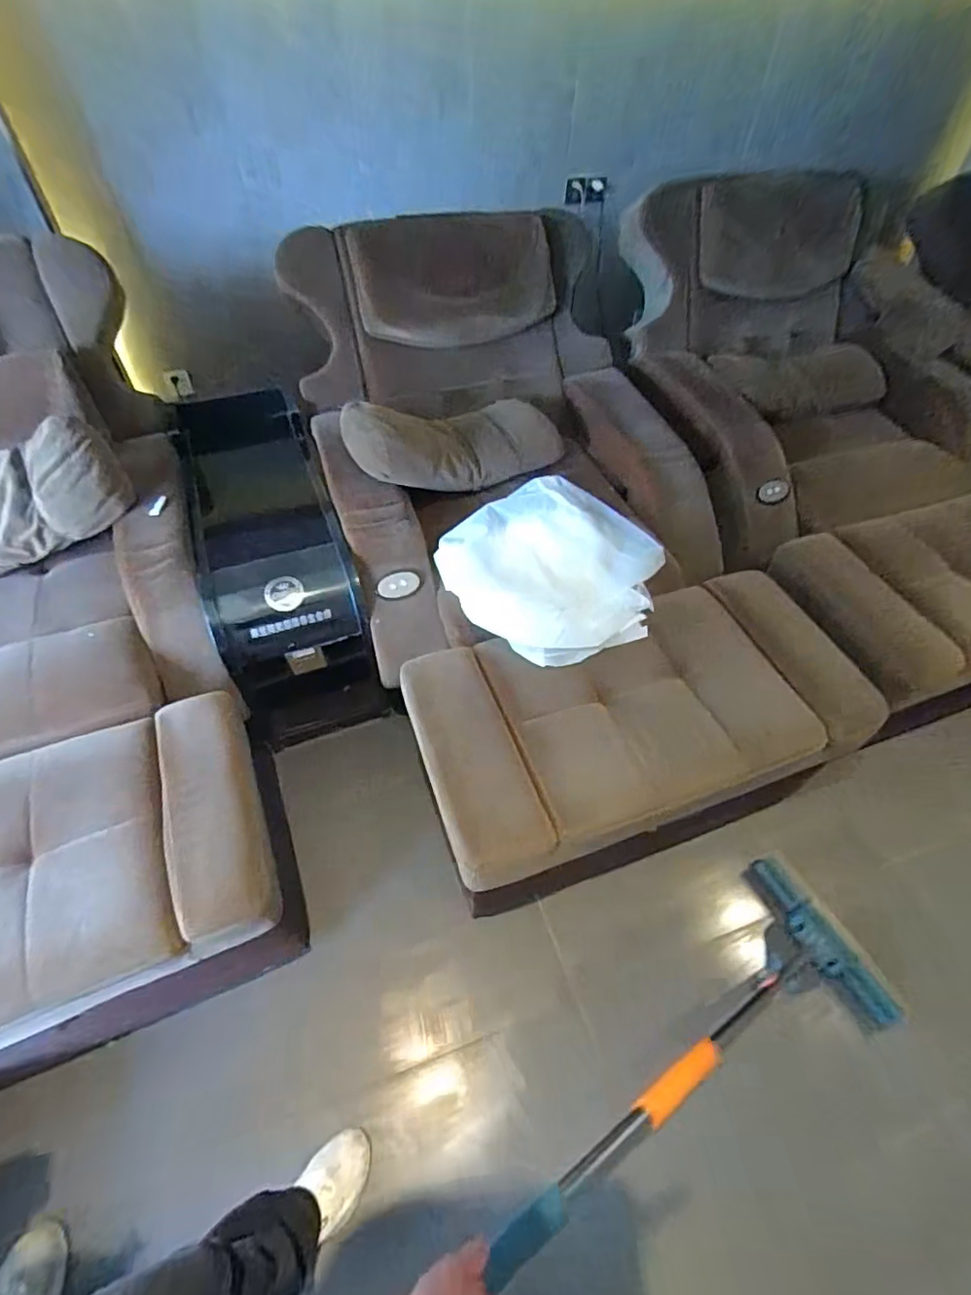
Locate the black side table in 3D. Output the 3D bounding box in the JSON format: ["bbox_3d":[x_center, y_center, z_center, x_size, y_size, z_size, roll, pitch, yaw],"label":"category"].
[{"bbox_3d":[-0.569,-0.233,1.598,0.321,0.563,0.825,-16,54,-14],"label":"black side table"}]

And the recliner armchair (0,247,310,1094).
[{"bbox_3d":[-1.012,-0.023,1.144,0.832,0.838,1.427,-18,55,-15],"label":"recliner armchair"}]

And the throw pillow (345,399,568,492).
[{"bbox_3d":[-0.071,-0.538,1.521,0.580,0.162,0.237,-17,53,-34],"label":"throw pillow"}]

